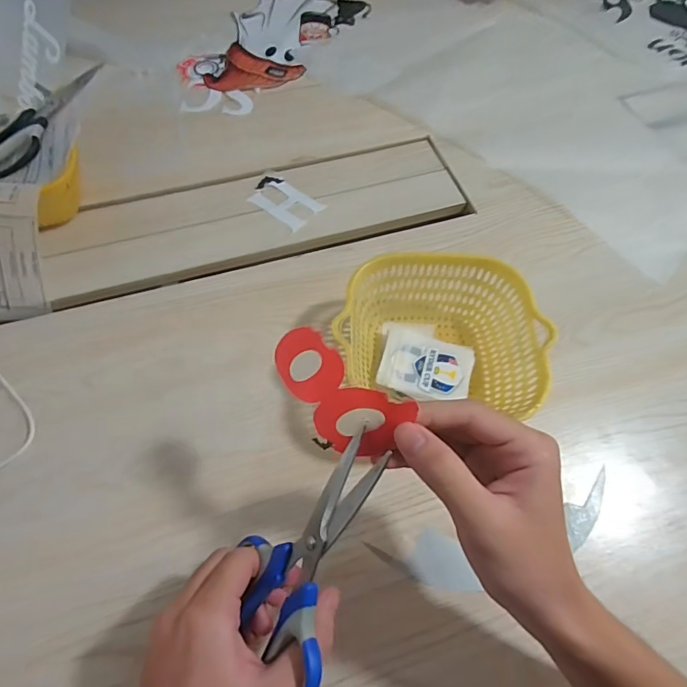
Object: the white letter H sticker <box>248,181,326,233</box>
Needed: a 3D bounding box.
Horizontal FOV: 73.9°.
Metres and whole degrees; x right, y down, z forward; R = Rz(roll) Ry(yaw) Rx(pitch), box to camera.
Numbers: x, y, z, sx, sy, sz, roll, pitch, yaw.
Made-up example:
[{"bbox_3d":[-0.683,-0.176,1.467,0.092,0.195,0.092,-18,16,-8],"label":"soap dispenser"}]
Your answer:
[{"bbox_3d":[-0.069,-0.171,0.553,0.077,0.004,0.051,38,67,18],"label":"white letter H sticker"}]

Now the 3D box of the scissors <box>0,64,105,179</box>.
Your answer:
[{"bbox_3d":[-0.345,-0.257,0.512,0.175,0.015,0.084,-45,70,-7],"label":"scissors"}]

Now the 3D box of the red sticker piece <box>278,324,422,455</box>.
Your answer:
[{"bbox_3d":[-0.006,0.028,0.276,0.013,0.073,0.093,-30,74,-34],"label":"red sticker piece"}]

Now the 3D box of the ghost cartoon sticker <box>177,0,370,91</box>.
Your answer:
[{"bbox_3d":[-0.115,-0.492,0.733,0.196,0.006,0.314,23,62,14],"label":"ghost cartoon sticker"}]

